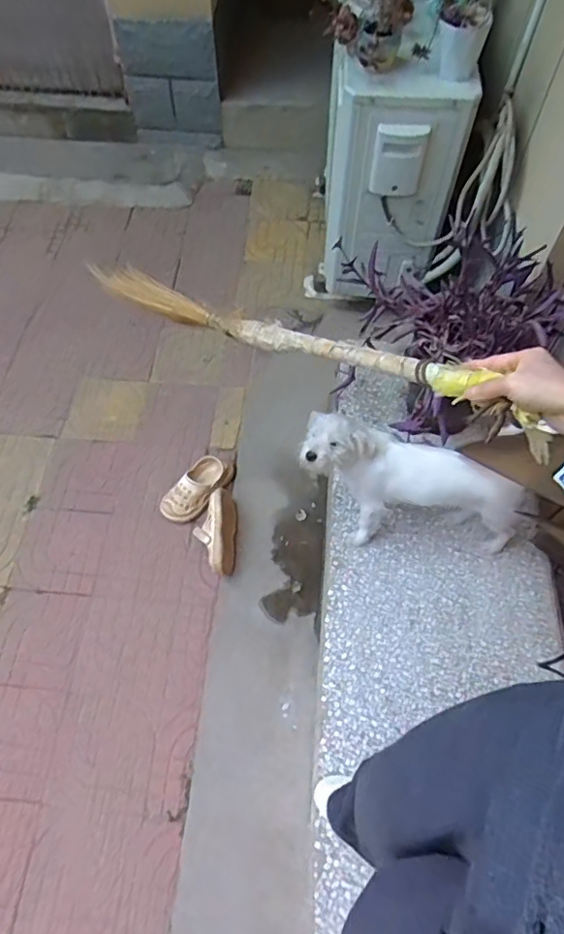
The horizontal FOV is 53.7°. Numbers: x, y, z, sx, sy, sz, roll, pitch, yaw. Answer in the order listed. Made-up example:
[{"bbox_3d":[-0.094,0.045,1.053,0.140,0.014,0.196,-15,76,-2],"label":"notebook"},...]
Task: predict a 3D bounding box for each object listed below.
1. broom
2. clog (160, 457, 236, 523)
[{"bbox_3d":[-0.026,-0.191,0.795,0.779,0.067,0.061,27,55,38],"label":"broom"},{"bbox_3d":[-0.254,0.058,1.661,0.237,0.068,0.116,-43,68,-9],"label":"clog"}]

